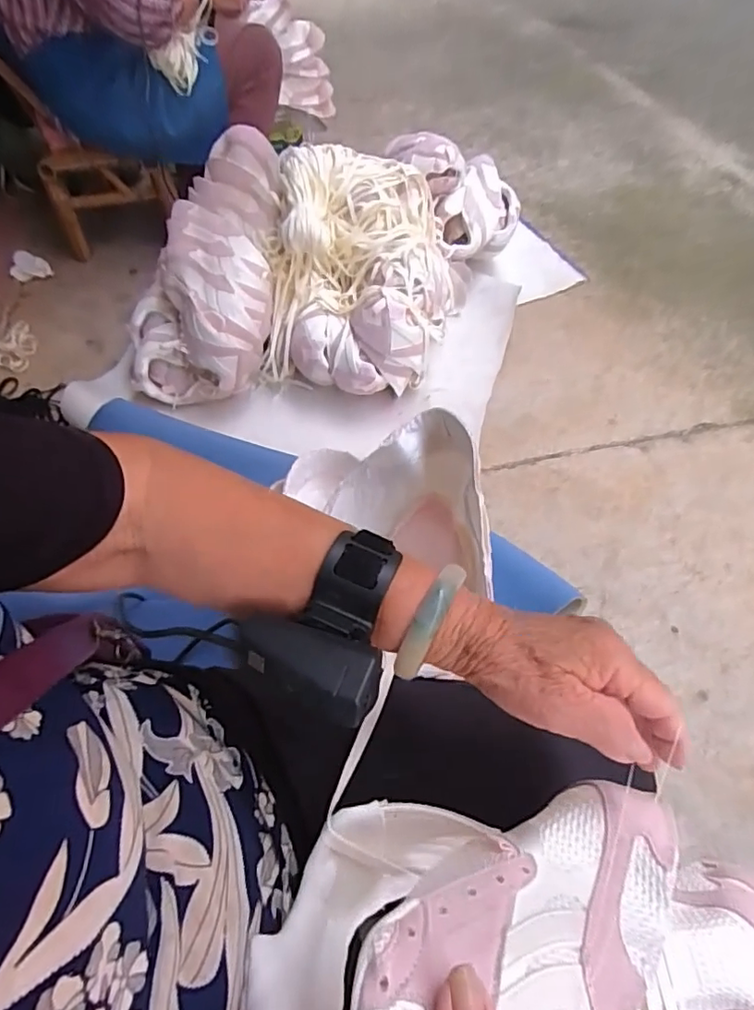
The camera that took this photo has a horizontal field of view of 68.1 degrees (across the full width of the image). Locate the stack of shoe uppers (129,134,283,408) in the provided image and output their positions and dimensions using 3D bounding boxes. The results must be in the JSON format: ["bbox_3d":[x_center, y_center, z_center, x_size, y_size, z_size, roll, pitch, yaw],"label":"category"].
[{"bbox_3d":[-0.305,-0.418,1.015,0.249,0.132,0.482,23,101,16],"label":"stack of shoe uppers"}]

